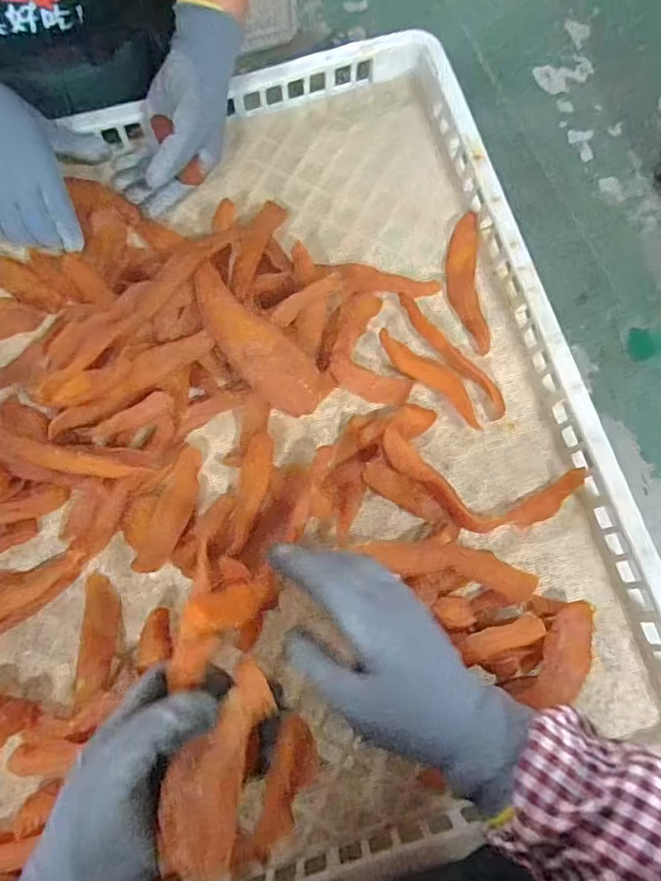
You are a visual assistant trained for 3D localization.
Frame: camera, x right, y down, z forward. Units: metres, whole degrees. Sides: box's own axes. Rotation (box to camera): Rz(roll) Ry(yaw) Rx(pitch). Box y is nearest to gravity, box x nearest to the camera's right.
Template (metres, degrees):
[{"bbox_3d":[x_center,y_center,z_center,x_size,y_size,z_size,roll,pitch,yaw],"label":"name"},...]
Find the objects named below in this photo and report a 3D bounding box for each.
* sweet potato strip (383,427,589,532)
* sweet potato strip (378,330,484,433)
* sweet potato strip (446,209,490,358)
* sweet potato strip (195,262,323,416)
[{"bbox_3d":[0.117,0.039,0.465,0.159,0.025,0.062,12,76,4],"label":"sweet potato strip"},{"bbox_3d":[0.089,-0.056,0.495,0.112,0.018,0.024,39,79,10],"label":"sweet potato strip"},{"bbox_3d":[0.121,-0.142,0.517,0.031,0.012,0.128,-3,75,0],"label":"sweet potato strip"},{"bbox_3d":[-0.061,-0.079,0.466,0.048,0.011,0.138,-45,105,-10],"label":"sweet potato strip"}]

